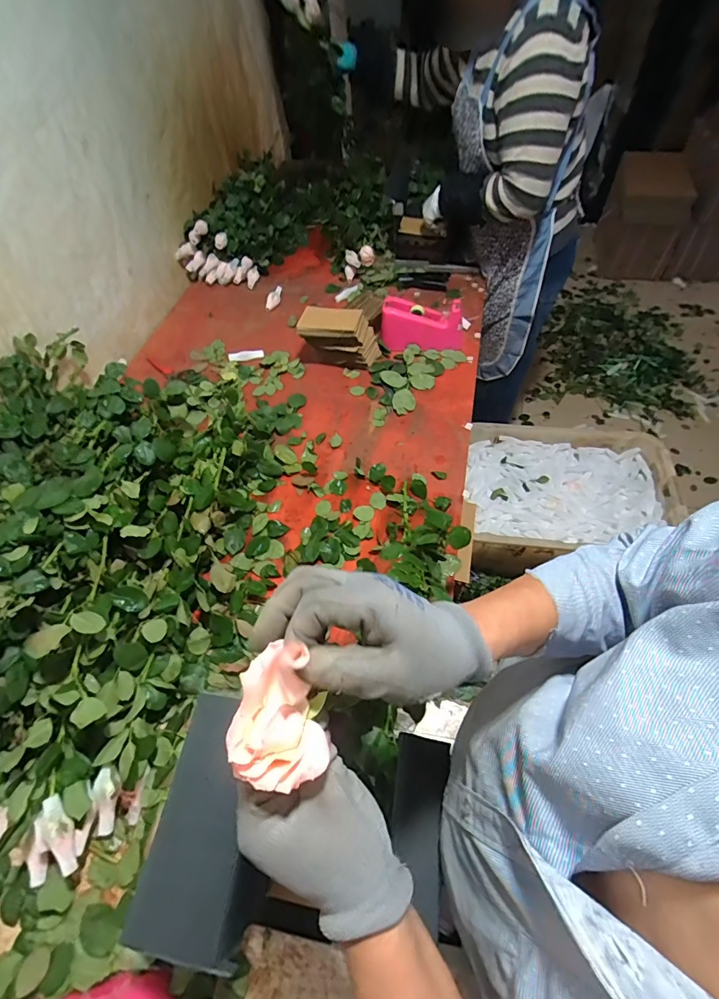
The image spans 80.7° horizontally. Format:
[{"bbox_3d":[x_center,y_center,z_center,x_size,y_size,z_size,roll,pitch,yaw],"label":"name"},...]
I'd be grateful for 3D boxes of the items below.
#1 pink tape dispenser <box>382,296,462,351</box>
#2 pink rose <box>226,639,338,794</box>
[{"bbox_3d":[0.155,-0.431,1.041,0.199,0.097,0.071,1,56,4],"label":"pink tape dispenser"},{"bbox_3d":[-0.050,0.130,0.257,0.054,0.040,0.074,-13,56,-5],"label":"pink rose"}]

